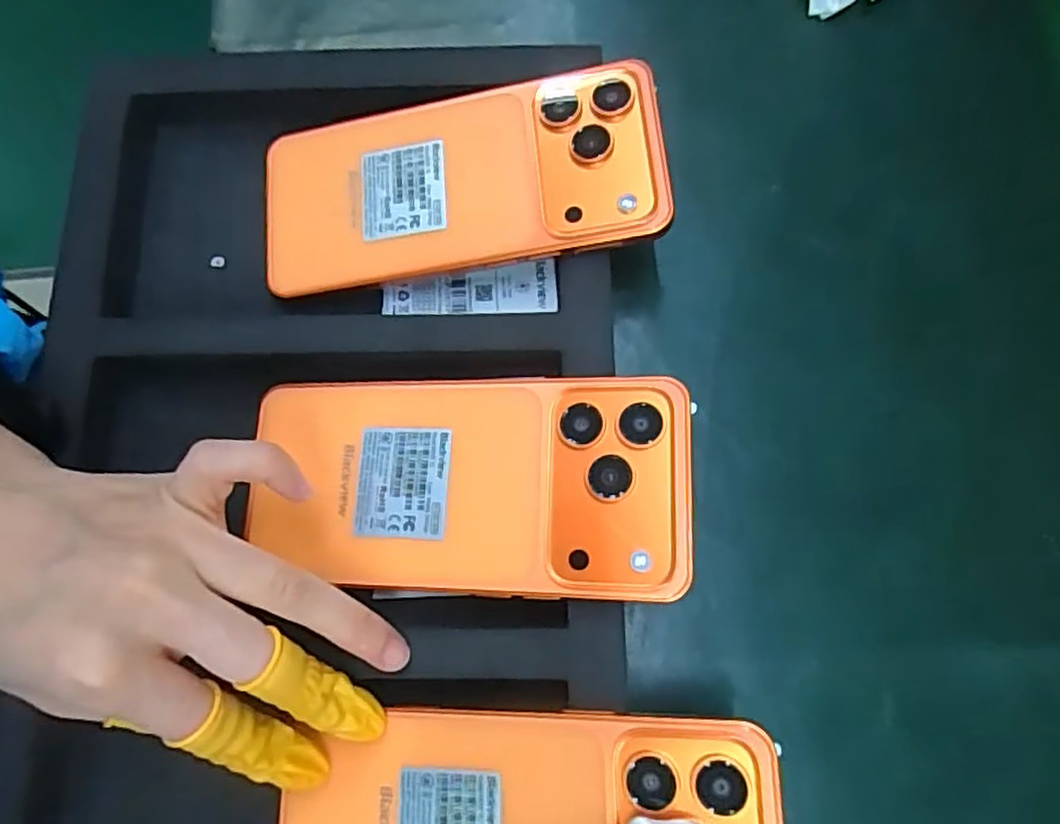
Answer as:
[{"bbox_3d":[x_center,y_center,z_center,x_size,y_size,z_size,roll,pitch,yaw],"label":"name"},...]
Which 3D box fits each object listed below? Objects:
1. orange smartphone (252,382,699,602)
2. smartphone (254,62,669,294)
[{"bbox_3d":[-0.025,0.024,0.248,0.159,0.005,0.076,2,76,13],"label":"orange smartphone"},{"bbox_3d":[-0.030,-0.092,0.279,0.163,0.010,0.078,-6,76,11],"label":"smartphone"}]

